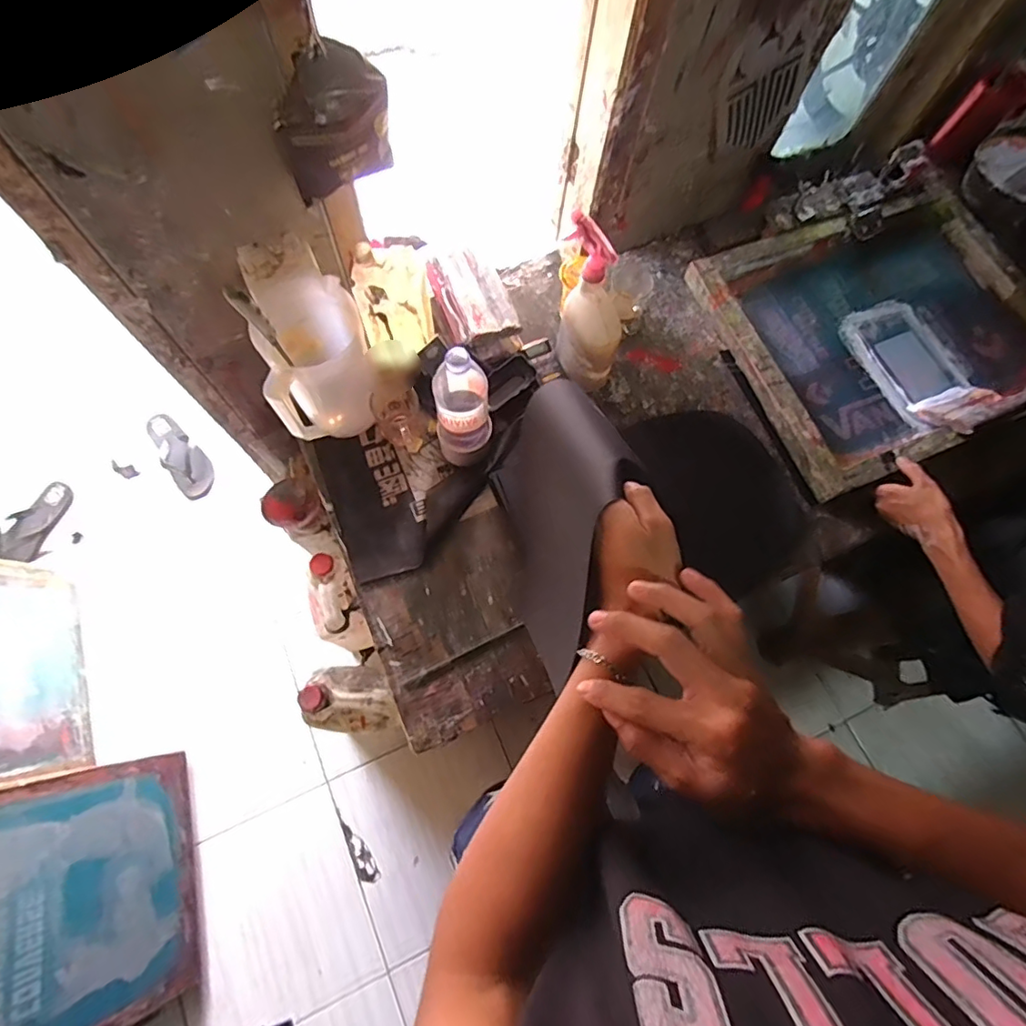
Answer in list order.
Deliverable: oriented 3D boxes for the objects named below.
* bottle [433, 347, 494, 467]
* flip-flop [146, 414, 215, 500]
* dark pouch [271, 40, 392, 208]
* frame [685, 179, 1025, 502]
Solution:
[{"bbox_3d":[-0.068,-0.149,0.757,0.076,0.208,0.082,-4,71,-4],"label":"bottle"},{"bbox_3d":[-0.886,-0.157,1.462,0.106,0.028,0.251,-34,88,-13],"label":"flip-flop"},{"bbox_3d":[-0.196,-0.432,0.610,0.128,0.154,0.029,-28,74,-12],"label":"dark pouch"},{"bbox_3d":[0.671,-0.333,0.963,0.589,0.057,0.461,-22,73,-10],"label":"frame"}]

